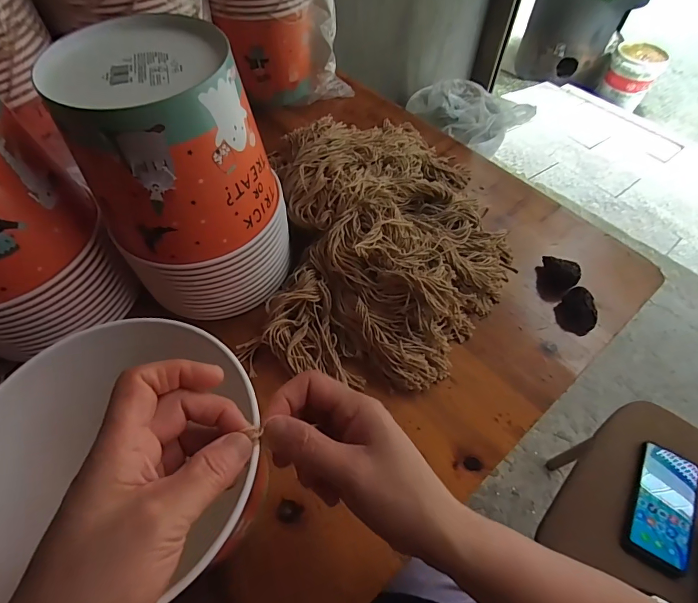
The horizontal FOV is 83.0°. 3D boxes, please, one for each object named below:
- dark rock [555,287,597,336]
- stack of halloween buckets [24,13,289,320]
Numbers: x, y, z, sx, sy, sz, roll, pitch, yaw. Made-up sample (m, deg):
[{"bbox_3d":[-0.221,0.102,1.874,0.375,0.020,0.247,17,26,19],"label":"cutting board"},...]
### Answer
[{"bbox_3d":[0.240,0.011,0.412,0.040,0.027,0.040,0,57,-1],"label":"dark rock"},{"bbox_3d":[-0.136,-0.102,0.355,0.141,0.208,0.137,-7,57,-6],"label":"stack of halloween buckets"}]

